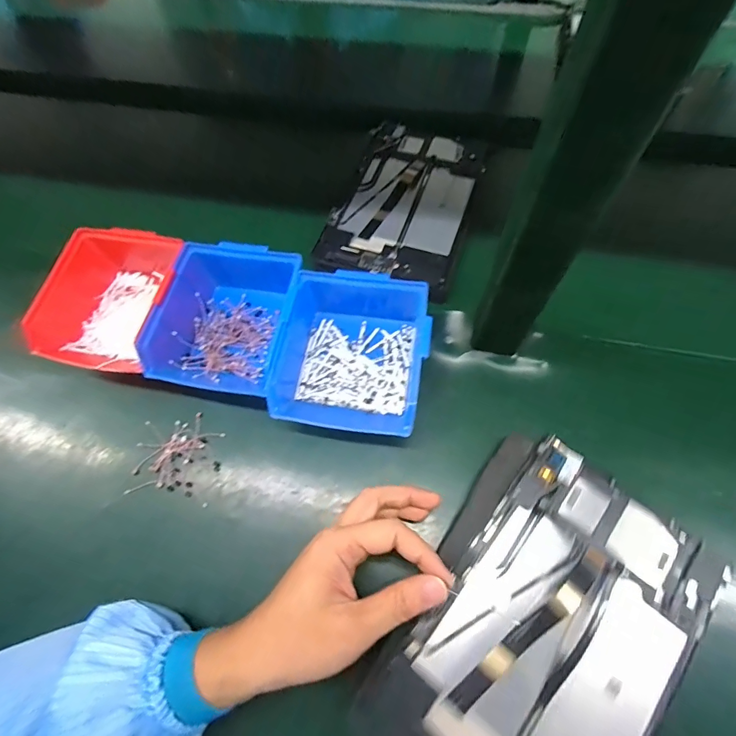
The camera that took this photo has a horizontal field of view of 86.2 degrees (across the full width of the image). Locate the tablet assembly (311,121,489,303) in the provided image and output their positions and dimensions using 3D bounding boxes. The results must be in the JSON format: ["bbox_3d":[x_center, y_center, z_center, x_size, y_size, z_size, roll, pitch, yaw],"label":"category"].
[{"bbox_3d":[0.046,-0.198,0.465,0.151,0.012,0.249,16,67,10],"label":"tablet assembly"}]

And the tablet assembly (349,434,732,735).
[{"bbox_3d":[0.122,0.182,0.273,0.162,0.031,0.241,35,74,12],"label":"tablet assembly"}]

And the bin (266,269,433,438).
[{"bbox_3d":[-0.017,-0.019,0.362,0.137,0.063,0.149,3,68,4],"label":"bin"}]

